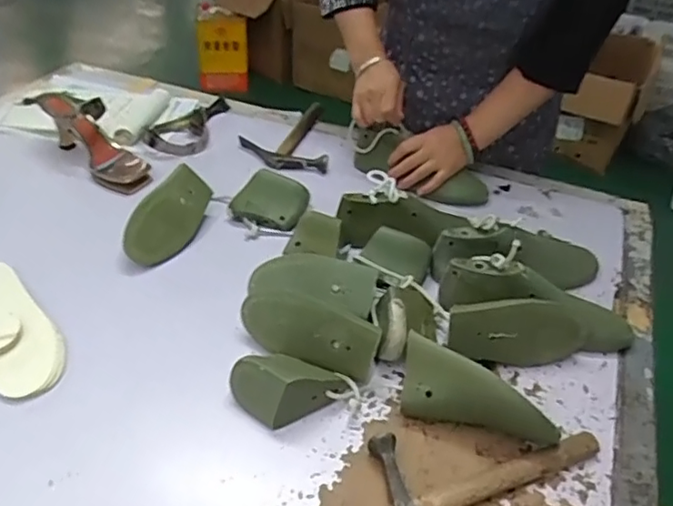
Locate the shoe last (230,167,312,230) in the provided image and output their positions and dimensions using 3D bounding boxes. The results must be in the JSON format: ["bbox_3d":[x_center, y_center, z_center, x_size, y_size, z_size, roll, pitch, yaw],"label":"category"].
[{"bbox_3d":[-0.100,-0.074,0.868,0.107,0.067,0.066,13,39,7],"label":"shoe last"}]

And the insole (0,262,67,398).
[{"bbox_3d":[-0.370,0.077,0.678,0.080,0.013,0.211,-18,46,-29],"label":"insole"}]

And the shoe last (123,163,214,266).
[{"bbox_3d":[-0.234,-0.052,0.828,0.077,0.075,0.154,8,39,0],"label":"shoe last"}]

